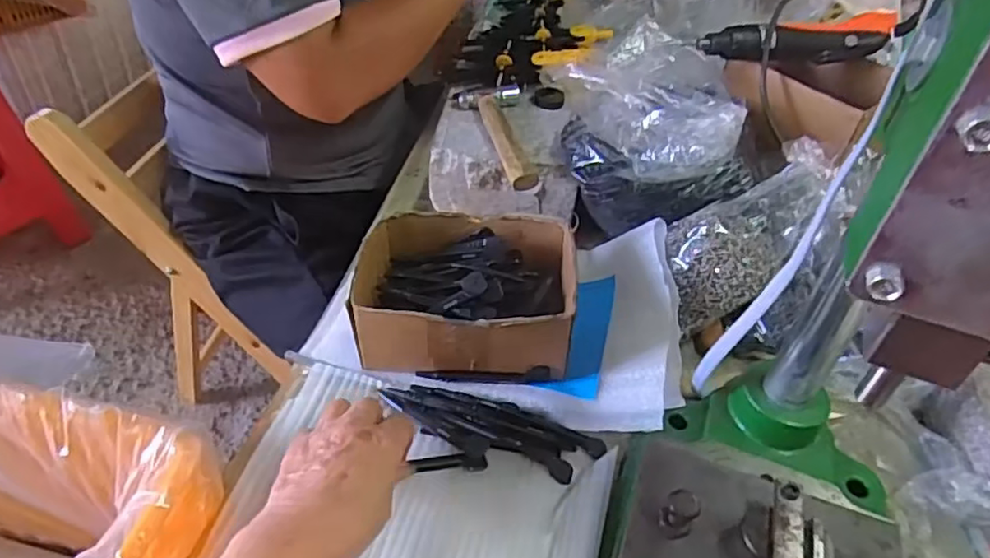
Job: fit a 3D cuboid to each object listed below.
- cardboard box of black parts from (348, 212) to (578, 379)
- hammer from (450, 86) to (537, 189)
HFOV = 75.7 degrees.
[{"bbox_3d":[-0.021,0.012,0.512,0.164,0.073,0.128,6,43,1],"label":"cardboard box of black parts"},{"bbox_3d":[0.009,-0.137,0.603,0.063,0.022,0.154,-6,44,-12],"label":"hammer"}]

